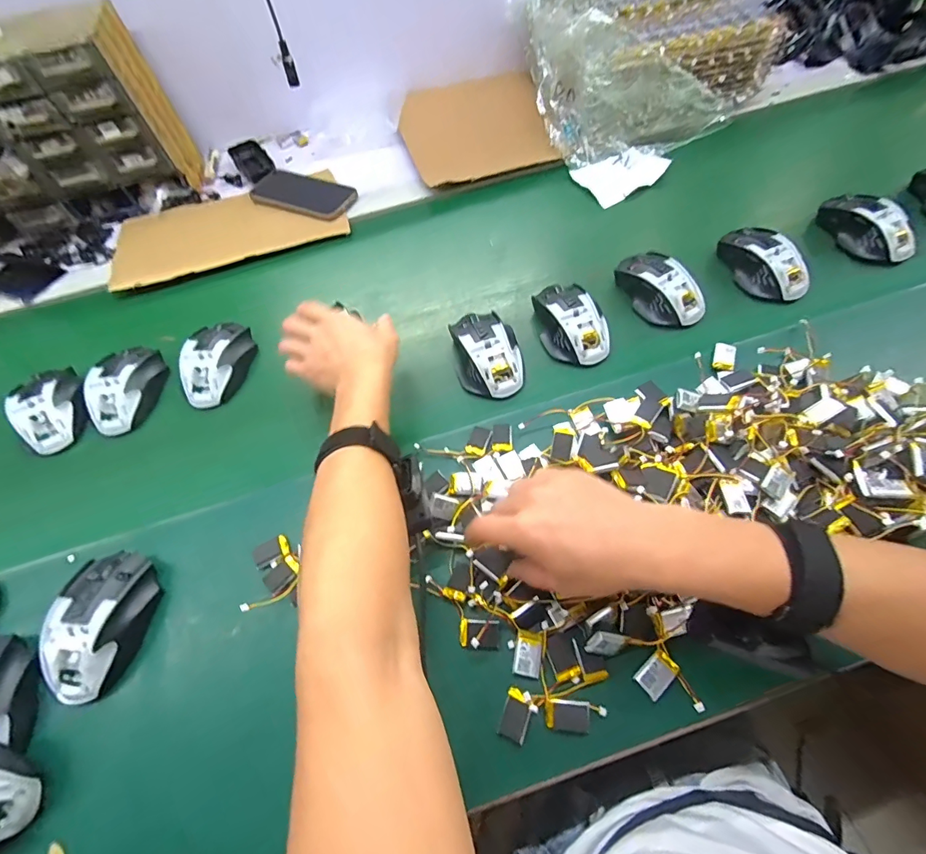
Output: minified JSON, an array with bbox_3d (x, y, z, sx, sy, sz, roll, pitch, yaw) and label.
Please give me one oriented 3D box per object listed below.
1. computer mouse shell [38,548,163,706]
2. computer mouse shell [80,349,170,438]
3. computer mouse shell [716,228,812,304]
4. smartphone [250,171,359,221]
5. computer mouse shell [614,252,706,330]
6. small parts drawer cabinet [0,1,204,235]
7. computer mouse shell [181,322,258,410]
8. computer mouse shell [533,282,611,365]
[{"bbox_3d":[-0.312,0.167,0.382,0.066,0.034,0.115,-5,62,5],"label":"computer mouse shell"},{"bbox_3d":[-0.399,-0.046,0.521,0.058,0.040,0.109,4,63,9],"label":"computer mouse shell"},{"bbox_3d":[0.360,-0.200,0.533,0.057,0.037,0.109,-21,61,-4],"label":"computer mouse shell"},{"bbox_3d":[-0.244,-0.352,0.677,0.156,0.015,0.077,15,65,15],"label":"smartphone"},{"bbox_3d":[0.234,-0.166,0.528,0.067,0.039,0.114,-26,62,-7],"label":"computer mouse shell"},{"bbox_3d":[-0.602,-0.403,0.626,0.353,0.211,0.128,-22,62,-5],"label":"small parts drawer cabinet"},{"bbox_3d":[-0.289,-0.078,0.528,0.072,0.038,0.108,-7,61,4],"label":"computer mouse shell"},{"bbox_3d":[0.123,-0.120,0.510,0.068,0.038,0.107,-20,61,-4],"label":"computer mouse shell"}]

